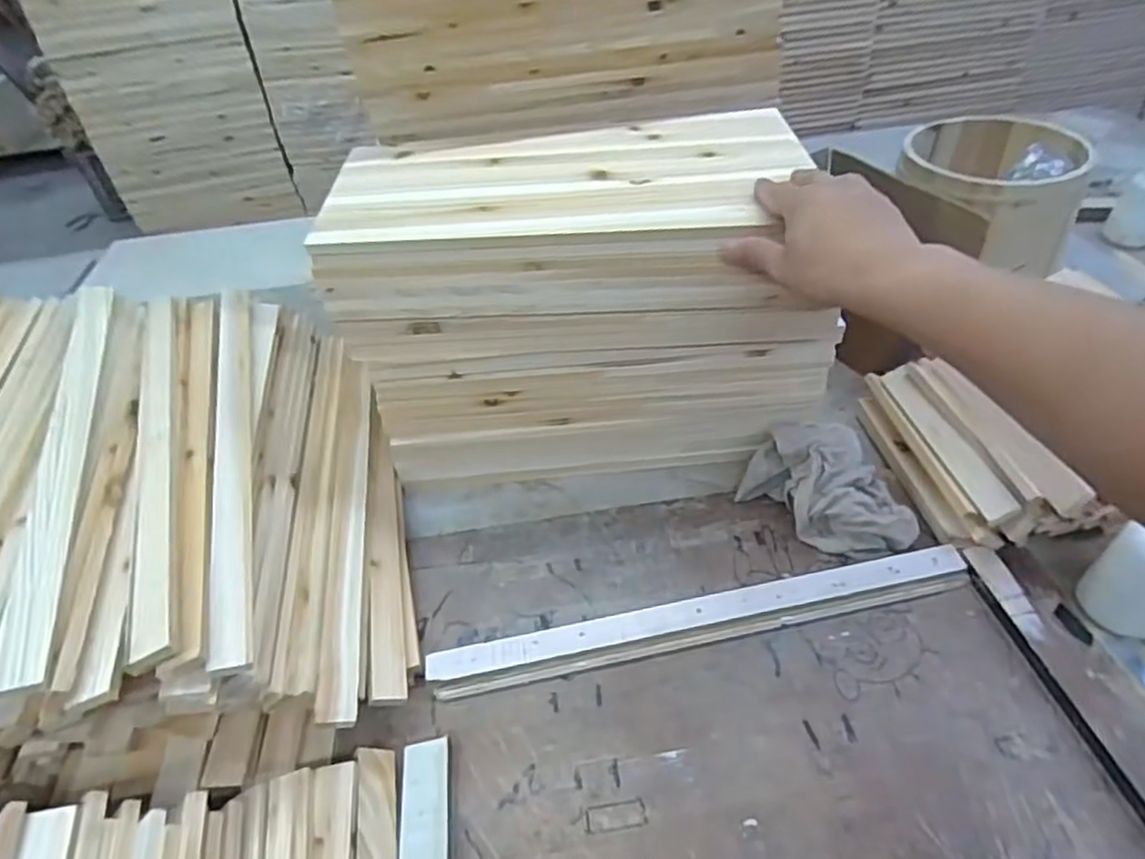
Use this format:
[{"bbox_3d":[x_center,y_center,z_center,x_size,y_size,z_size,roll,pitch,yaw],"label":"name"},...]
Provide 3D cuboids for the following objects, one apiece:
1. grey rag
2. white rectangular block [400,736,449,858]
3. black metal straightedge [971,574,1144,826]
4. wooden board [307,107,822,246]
[{"bbox_3d":[0.246,0.051,0.631,0.109,0.047,0.150,-34,49,-27],"label":"grey rag"},{"bbox_3d":[-0.098,0.268,0.456,0.032,0.020,0.108,-9,42,-2],"label":"white rectangular block"},{"bbox_3d":[0.357,0.210,0.475,0.008,0.013,0.253,-10,42,-4],"label":"black metal straightedge"},{"bbox_3d":[-0.005,-0.231,0.613,0.414,0.022,0.218,-3,42,4],"label":"wooden board"}]

